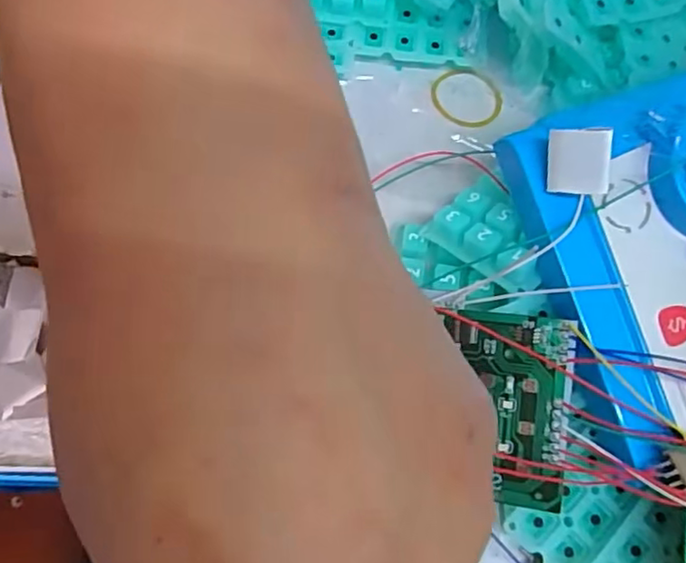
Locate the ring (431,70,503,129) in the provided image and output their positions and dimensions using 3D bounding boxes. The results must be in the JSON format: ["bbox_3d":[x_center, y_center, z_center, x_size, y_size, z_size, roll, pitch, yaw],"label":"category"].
[{"bbox_3d":[0.056,-0.083,0.286,0.033,0.004,0.025,17,83,2],"label":"ring"}]

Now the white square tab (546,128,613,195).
[{"bbox_3d":[0.075,-0.038,0.201,0.019,0.004,0.021,8,115,30],"label":"white square tab"}]

